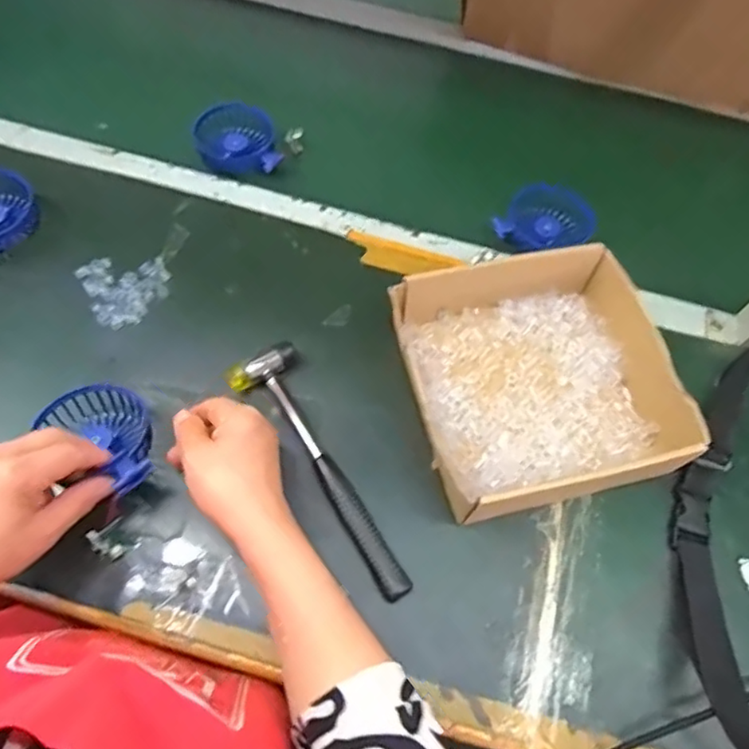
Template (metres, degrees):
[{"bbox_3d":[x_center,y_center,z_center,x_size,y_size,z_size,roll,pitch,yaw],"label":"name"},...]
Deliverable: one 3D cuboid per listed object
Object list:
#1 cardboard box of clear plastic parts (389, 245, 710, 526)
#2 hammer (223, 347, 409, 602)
[{"bbox_3d":[0.149,0.002,0.532,0.227,0.073,0.213,-12,63,-11],"label":"cardboard box of clear plastic parts"},{"bbox_3d":[-0.050,0.080,0.495,0.062,0.030,0.235,-22,66,-16],"label":"hammer"}]

